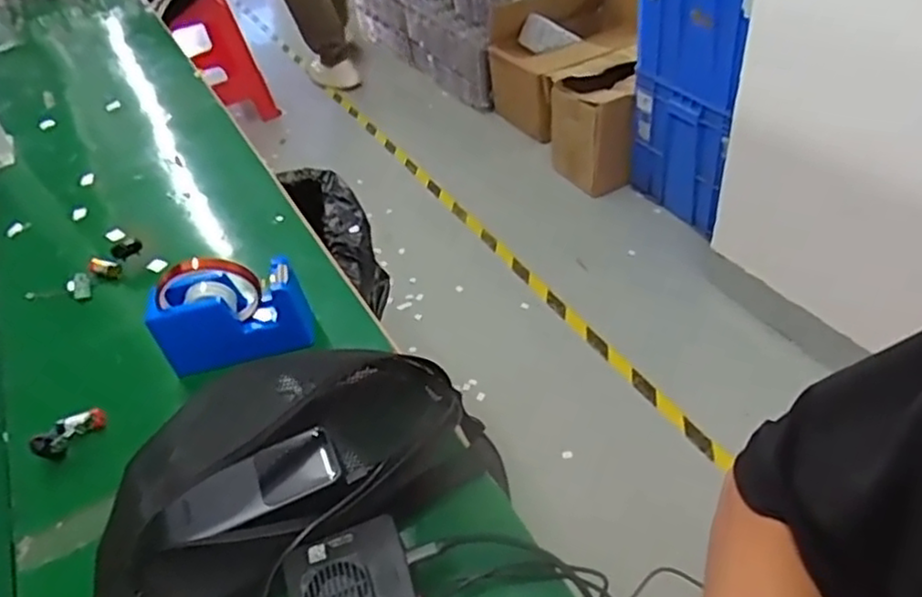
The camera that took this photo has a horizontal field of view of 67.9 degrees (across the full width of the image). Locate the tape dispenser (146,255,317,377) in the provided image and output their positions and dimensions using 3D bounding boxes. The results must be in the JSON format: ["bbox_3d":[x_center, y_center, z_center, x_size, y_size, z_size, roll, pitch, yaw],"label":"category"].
[{"bbox_3d":[-0.212,0.008,0.629,0.137,0.094,0.046,-12,42,-5],"label":"tape dispenser"}]

